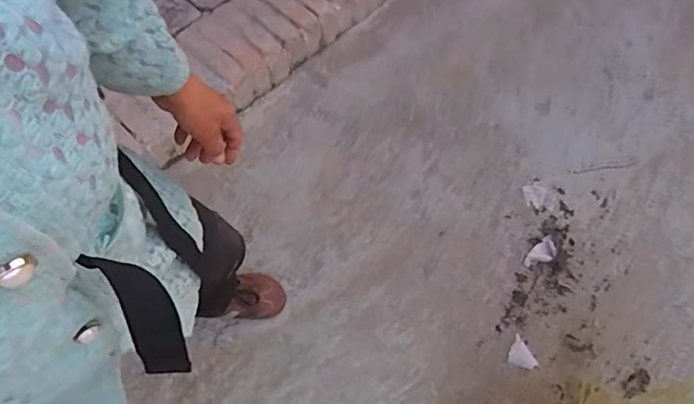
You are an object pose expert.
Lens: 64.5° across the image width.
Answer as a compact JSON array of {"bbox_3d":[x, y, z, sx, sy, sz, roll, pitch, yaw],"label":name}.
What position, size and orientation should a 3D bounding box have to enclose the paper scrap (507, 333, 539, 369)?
[{"bbox_3d":[0.353,0.316,1.136,0.049,0.004,0.070,-26,63,-5],"label":"paper scrap"}]

